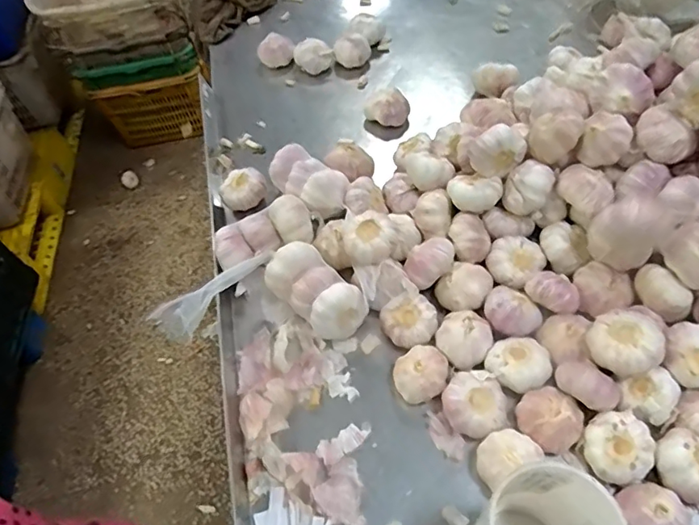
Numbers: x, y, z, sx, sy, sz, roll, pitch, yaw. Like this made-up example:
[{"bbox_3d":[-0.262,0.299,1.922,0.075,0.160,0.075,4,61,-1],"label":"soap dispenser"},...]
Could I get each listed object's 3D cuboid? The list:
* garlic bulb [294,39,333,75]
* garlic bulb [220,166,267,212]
[{"bbox_3d":[-0.057,-0.327,0.857,0.053,0.046,0.046,-20,55,-7],"label":"garlic bulb"},{"bbox_3d":[-0.140,-0.096,0.709,0.060,0.045,0.049,-15,54,-3],"label":"garlic bulb"}]

